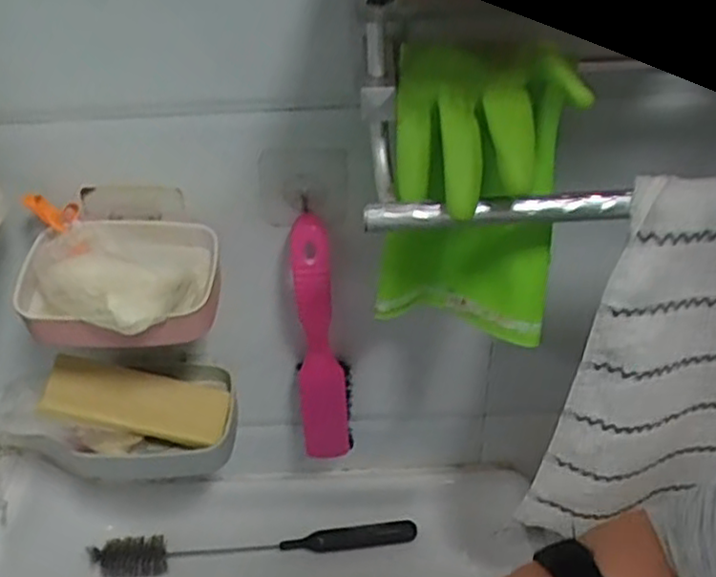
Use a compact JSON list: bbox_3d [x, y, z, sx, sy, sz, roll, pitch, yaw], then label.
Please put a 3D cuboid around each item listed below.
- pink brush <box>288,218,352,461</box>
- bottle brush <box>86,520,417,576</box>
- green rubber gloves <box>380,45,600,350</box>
[{"bbox_3d":[-0.029,0.046,0.572,0.038,0.234,0.040,-2,38,0],"label":"pink brush"},{"bbox_3d":[-0.093,0.231,0.652,0.290,0.030,0.032,-5,38,-3],"label":"bottle brush"},{"bbox_3d":[0.070,-0.052,0.443,0.105,0.180,0.101,4,38,8],"label":"green rubber gloves"}]

